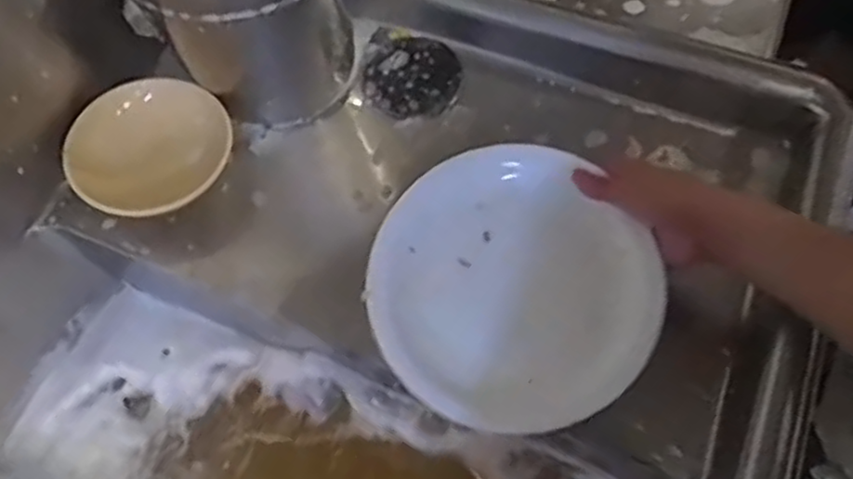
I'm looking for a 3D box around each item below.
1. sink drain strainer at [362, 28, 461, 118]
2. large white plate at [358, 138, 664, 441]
[{"bbox_3d":[-0.018,-0.167,0.721,0.100,0.008,0.097,12,63,8],"label":"sink drain strainer"},{"bbox_3d":[0.065,0.038,0.581,0.210,0.019,0.219,-2,75,7],"label":"large white plate"}]

